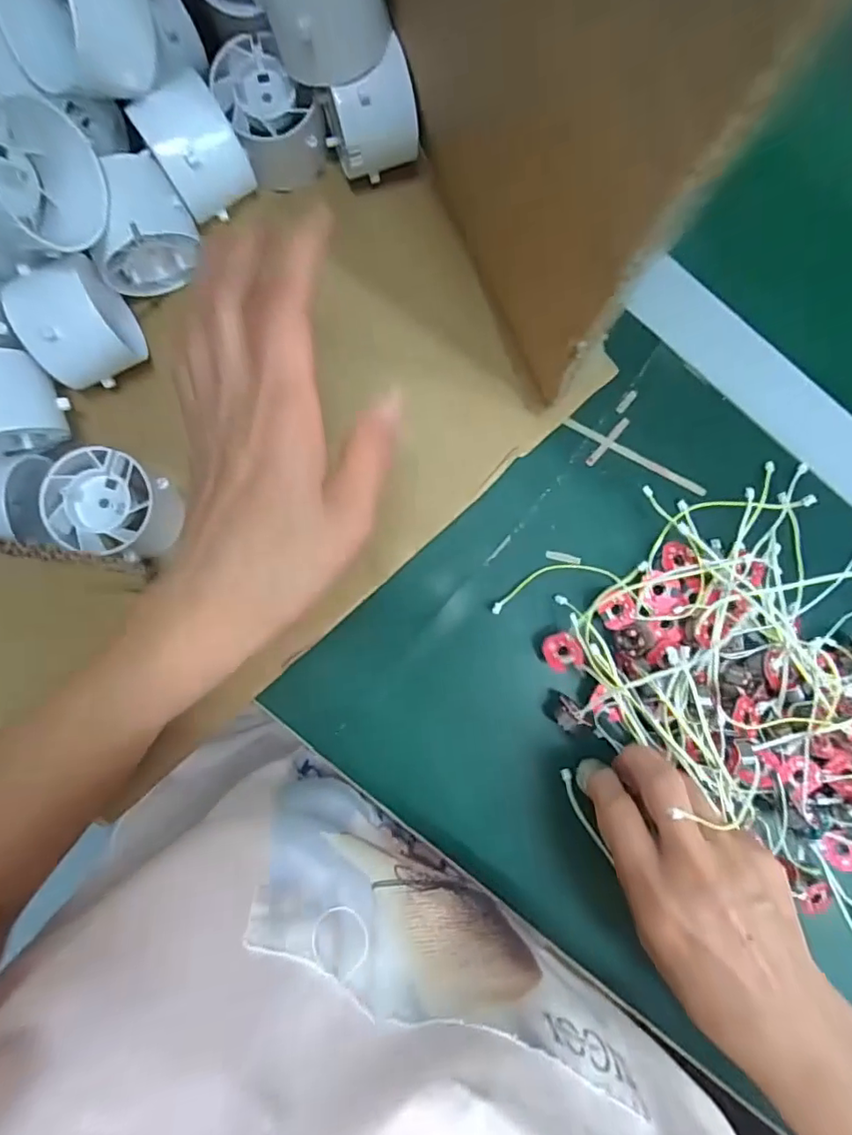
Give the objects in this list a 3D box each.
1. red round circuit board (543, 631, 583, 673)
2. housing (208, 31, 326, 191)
[{"bbox_3d":[0.072,0.044,0.286,0.018,0.006,0.019,0,88,-4],"label":"red round circuit board"},{"bbox_3d":[-0.076,-0.219,0.266,0.041,0.036,0.047,-22,89,-5],"label":"housing"}]

